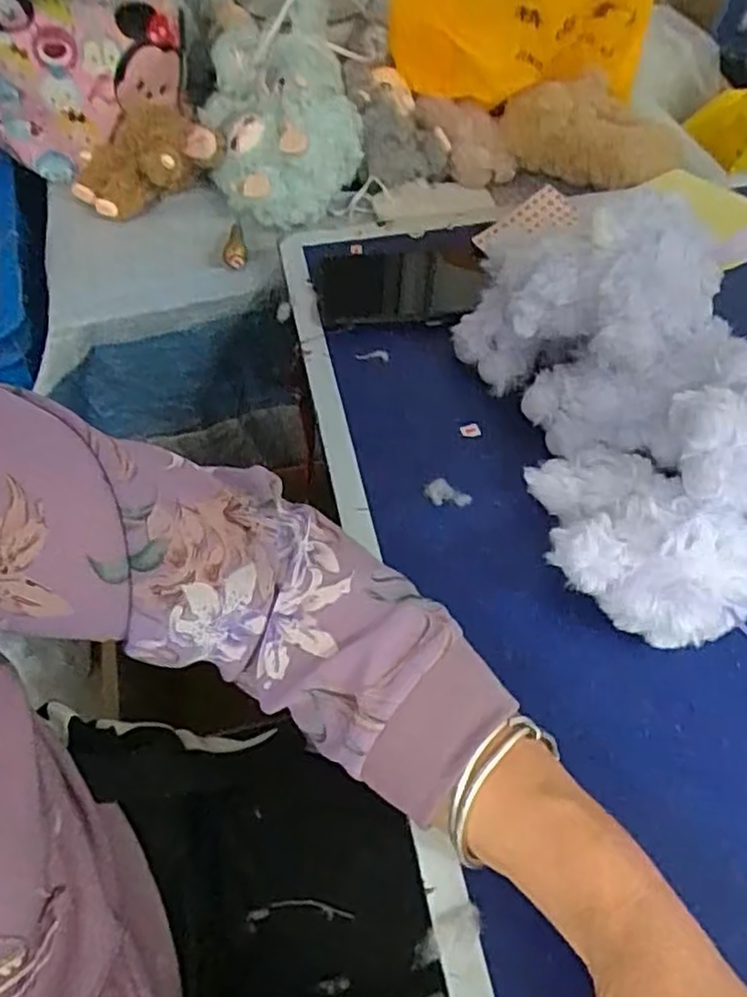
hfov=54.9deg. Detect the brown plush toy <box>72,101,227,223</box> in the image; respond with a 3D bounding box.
[{"bbox_3d":[-0.208,-0.305,0.649,0.126,0.054,0.095,-32,60,-19],"label":"brown plush toy"}]

